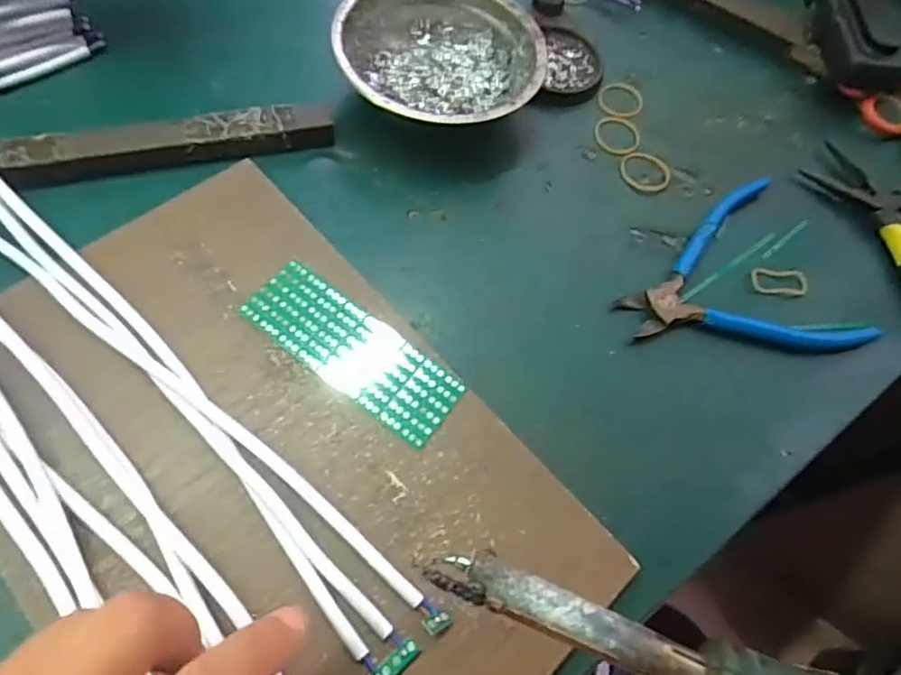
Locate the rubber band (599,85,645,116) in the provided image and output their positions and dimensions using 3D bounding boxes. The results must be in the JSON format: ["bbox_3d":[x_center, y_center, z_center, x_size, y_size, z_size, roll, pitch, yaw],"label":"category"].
[{"bbox_3d":[0.117,-0.163,0.406,0.030,0.004,0.030,3,65,-6],"label":"rubber band"}]

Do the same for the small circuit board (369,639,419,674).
[{"bbox_3d":[-0.024,0.134,0.240,0.025,0.005,0.007,-35,74,-21],"label":"small circuit board"}]

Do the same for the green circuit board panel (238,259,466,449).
[{"bbox_3d":[-0.048,0.006,0.298,0.113,0.004,0.040,36,66,8],"label":"green circuit board panel"}]

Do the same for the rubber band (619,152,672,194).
[{"bbox_3d":[0.125,-0.107,0.380,0.031,0.004,0.031,3,65,-6],"label":"rubber band"}]

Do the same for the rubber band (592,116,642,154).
[{"bbox_3d":[0.110,-0.134,0.391,0.031,0.004,0.031,3,65,-6],"label":"rubber band"}]

